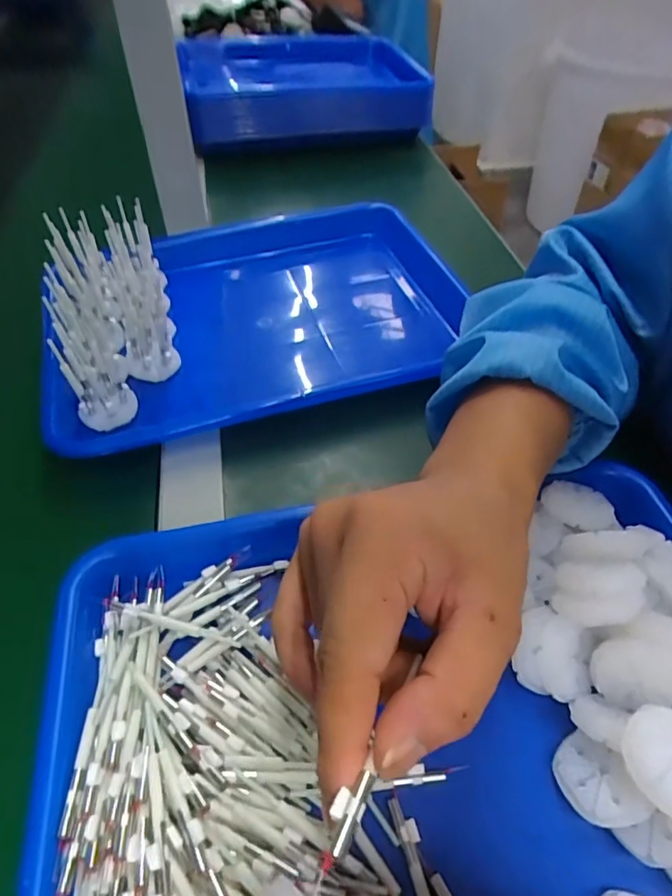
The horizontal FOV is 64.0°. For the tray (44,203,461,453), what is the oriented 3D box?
[{"bbox_3d":[-0.047,-0.125,0.465,0.366,0.048,0.250,-16,51,-14],"label":"tray"}]

